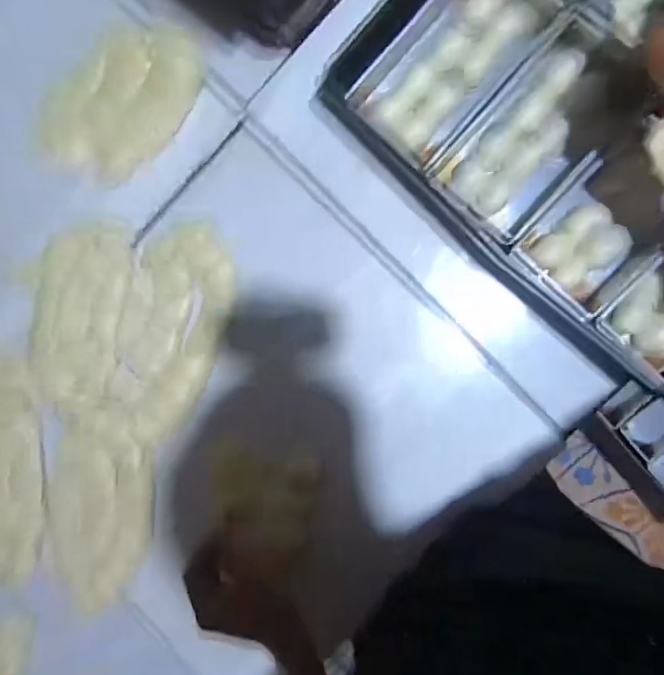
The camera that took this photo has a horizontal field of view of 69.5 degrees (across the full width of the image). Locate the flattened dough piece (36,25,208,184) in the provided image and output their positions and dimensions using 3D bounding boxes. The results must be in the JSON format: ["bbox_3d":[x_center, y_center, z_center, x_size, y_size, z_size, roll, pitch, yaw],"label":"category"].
[{"bbox_3d":[-0.238,-0.267,0.542,0.206,0.015,0.140,-41,87,8],"label":"flattened dough piece"}]

